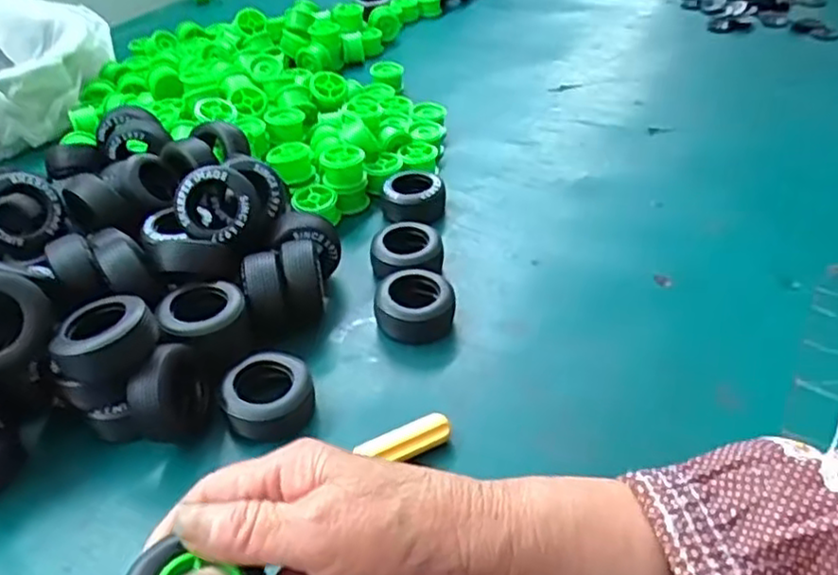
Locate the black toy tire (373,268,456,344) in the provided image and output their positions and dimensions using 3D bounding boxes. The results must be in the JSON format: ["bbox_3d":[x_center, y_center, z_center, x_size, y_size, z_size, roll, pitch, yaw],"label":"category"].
[{"bbox_3d":[-0.003,0.012,0.436,0.048,0.030,0.039,-4,38,-1],"label":"black toy tire"}]

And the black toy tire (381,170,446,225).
[{"bbox_3d":[-0.005,-0.069,0.529,0.047,0.024,0.043,-1,38,3],"label":"black toy tire"}]

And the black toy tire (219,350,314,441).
[{"bbox_3d":[-0.081,0.060,0.378,0.047,0.027,0.044,-2,38,2],"label":"black toy tire"}]

